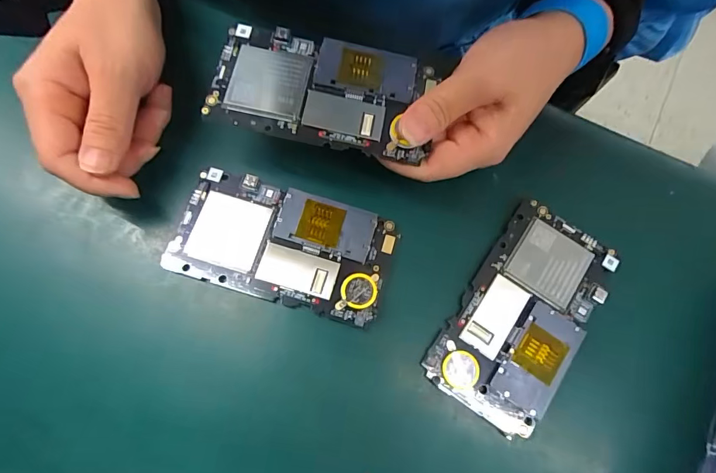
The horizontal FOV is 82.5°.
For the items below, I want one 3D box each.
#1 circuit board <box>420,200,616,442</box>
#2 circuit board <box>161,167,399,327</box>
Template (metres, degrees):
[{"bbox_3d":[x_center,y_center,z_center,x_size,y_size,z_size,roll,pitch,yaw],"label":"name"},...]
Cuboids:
[{"bbox_3d":[0.095,0.044,0.239,0.066,0.017,0.126,34,77,7],"label":"circuit board"},{"bbox_3d":[-0.043,0.005,0.243,0.123,0.013,0.066,17,76,3],"label":"circuit board"}]

